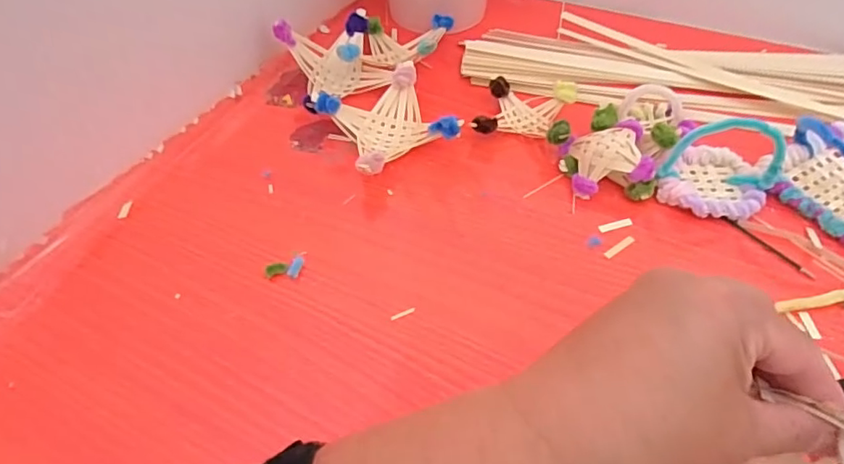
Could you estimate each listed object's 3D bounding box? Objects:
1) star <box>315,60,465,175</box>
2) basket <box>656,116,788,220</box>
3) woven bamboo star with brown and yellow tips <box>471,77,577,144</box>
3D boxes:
[{"bbox_3d":[-0.026,-0.081,0.416,0.087,0.035,0.091,-24,53,-18],"label":"star"},{"bbox_3d":[0.200,-0.047,0.366,0.064,0.054,0.070,32,57,25],"label":"basket"},{"bbox_3d":[0.079,-0.091,0.427,0.068,0.028,0.065,12,51,11],"label":"woven bamboo star with brown and yellow tips"}]

